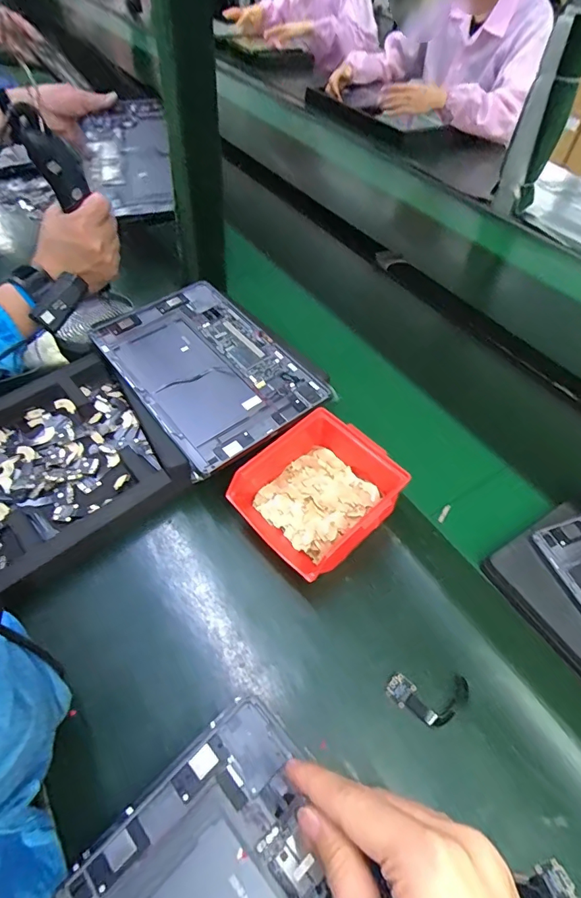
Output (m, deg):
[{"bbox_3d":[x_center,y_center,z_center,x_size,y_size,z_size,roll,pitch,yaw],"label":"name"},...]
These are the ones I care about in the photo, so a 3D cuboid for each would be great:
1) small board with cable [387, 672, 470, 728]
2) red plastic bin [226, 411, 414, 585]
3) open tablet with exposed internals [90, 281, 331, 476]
[{"bbox_3d":[0.115,0.206,0.373,0.067,0.012,0.036,4,52,-1],"label":"small board with cable"},{"bbox_3d":[0.033,0.043,0.455,0.147,0.069,0.127,-35,61,-26],"label":"red plastic bin"},{"bbox_3d":[-0.099,-0.101,0.535,0.176,0.011,0.269,-33,62,-21],"label":"open tablet with exposed internals"}]

